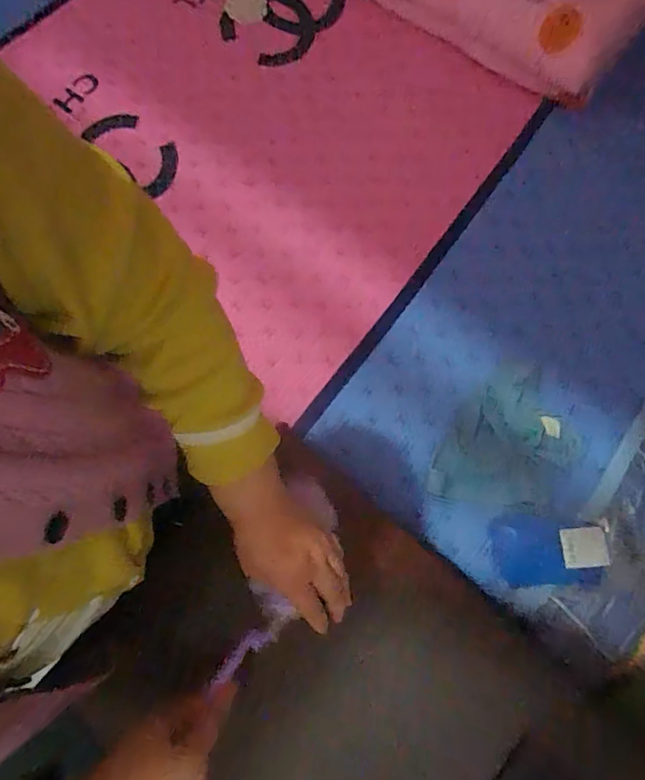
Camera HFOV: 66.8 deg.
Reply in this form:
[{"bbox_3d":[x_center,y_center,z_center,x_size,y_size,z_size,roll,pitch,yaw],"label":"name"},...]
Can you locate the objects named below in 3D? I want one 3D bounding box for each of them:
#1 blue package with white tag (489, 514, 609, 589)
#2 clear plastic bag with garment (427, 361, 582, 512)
[{"bbox_3d":[0.344,0.238,0.732,0.163,0.026,0.101,-2,73,-1],"label":"blue package with white tag"},{"bbox_3d":[0.306,0.092,0.813,0.177,0.035,0.276,42,78,11],"label":"clear plastic bag with garment"}]

